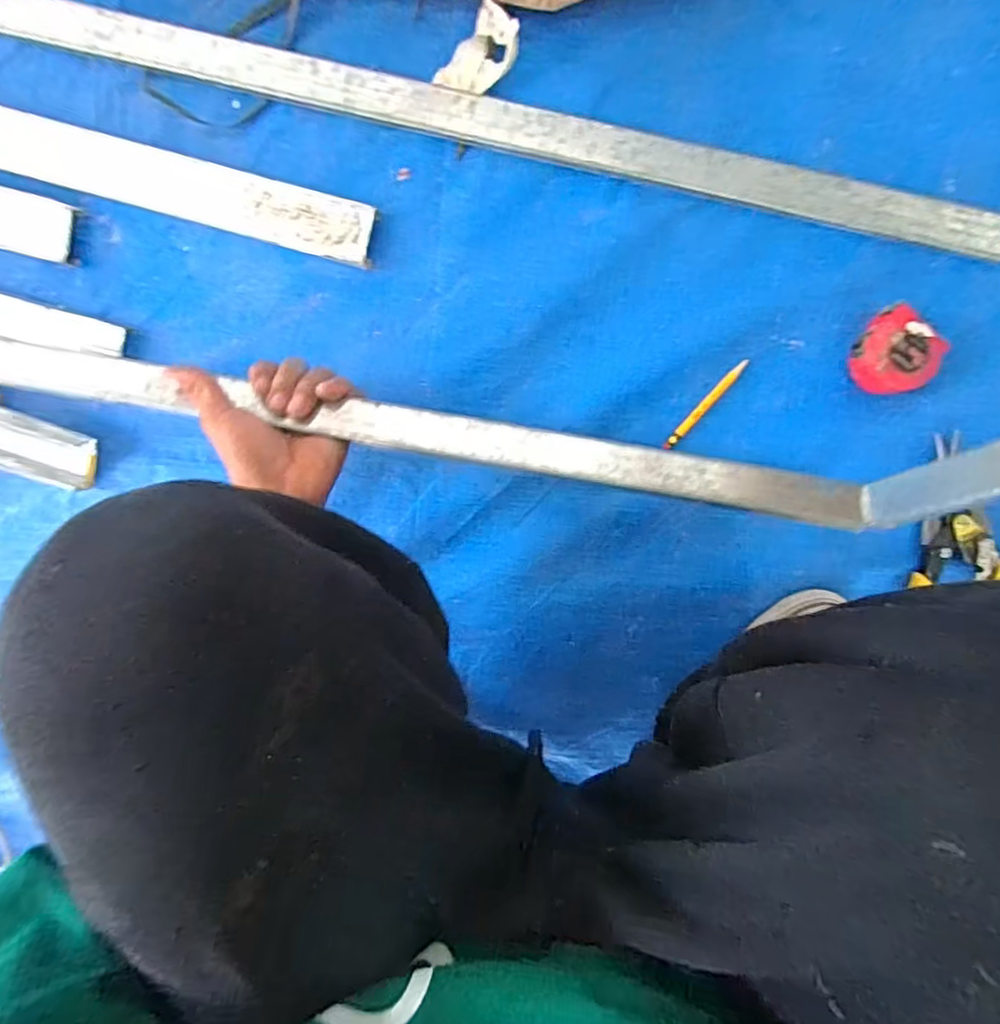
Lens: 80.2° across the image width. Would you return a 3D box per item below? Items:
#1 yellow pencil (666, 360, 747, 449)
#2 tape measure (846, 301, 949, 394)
[{"bbox_3d":[0.191,-0.099,0.551,0.011,0.004,0.104,42,98,-6],"label":"yellow pencil"},{"bbox_3d":[0.341,-0.139,0.515,0.067,0.041,0.072,-24,99,5],"label":"tape measure"}]

